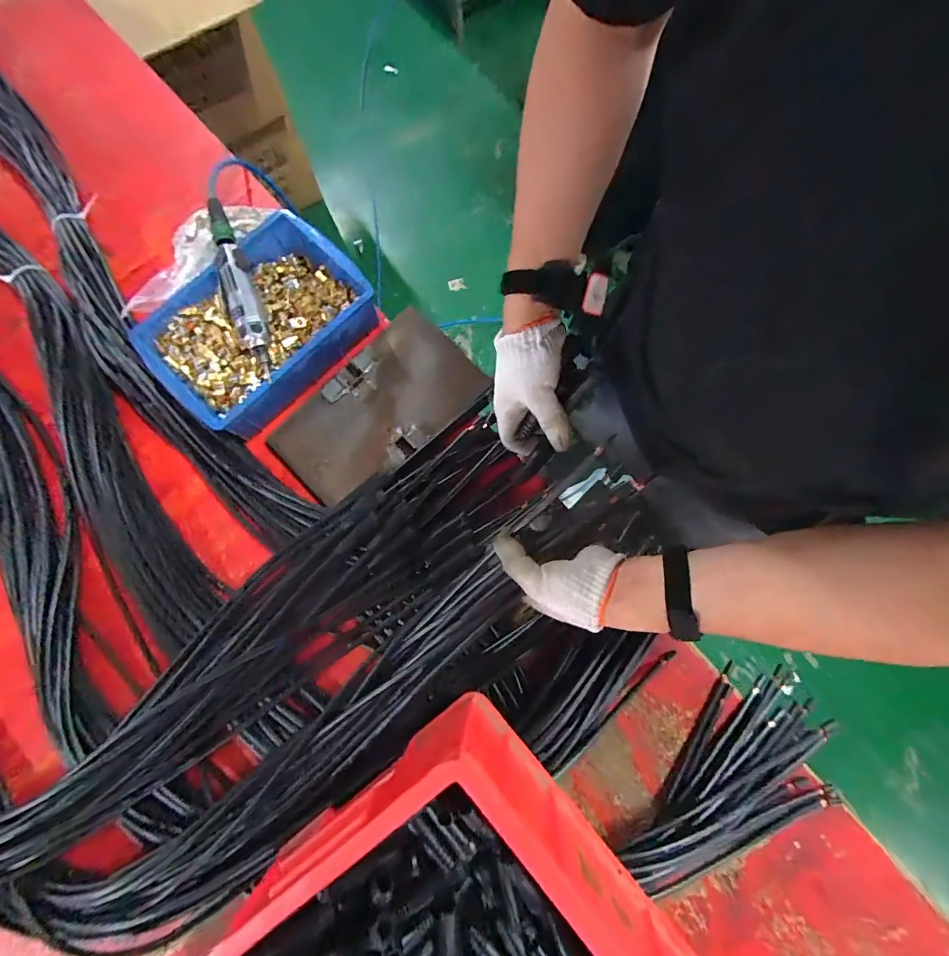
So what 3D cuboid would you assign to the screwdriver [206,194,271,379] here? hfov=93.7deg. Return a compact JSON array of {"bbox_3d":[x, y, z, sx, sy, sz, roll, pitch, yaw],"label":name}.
[{"bbox_3d":[-0.330,-0.267,0.617,0.055,0.034,0.282,-19,77,-4],"label":"screwdriver"}]

